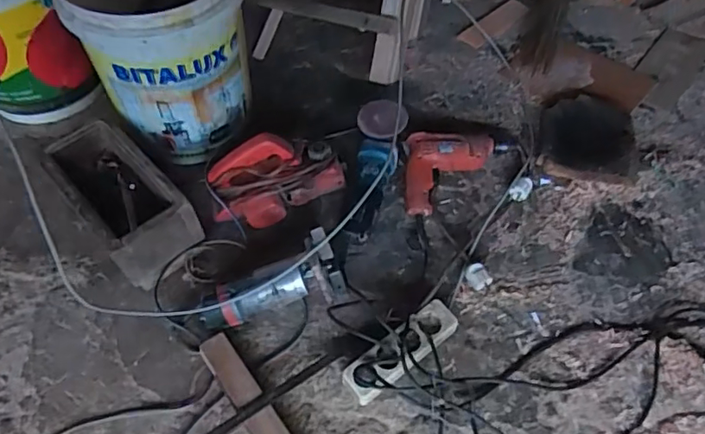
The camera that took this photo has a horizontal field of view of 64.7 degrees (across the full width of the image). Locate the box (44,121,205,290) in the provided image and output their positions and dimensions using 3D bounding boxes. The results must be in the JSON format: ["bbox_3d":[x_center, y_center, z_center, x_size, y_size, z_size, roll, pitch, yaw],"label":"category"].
[{"bbox_3d":[-0.402,-0.028,0.999,0.137,0.144,0.276,-35,61,-20],"label":"box"}]

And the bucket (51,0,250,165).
[{"bbox_3d":[-0.339,-0.327,1.051,0.287,0.342,0.305,-1,56,1],"label":"bucket"}]

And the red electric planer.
[{"bbox_3d":[-0.133,-0.069,1.019,0.239,0.145,0.104,-20,57,-11],"label":"red electric planer"}]

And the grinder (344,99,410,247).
[{"bbox_3d":[0.042,-0.083,1.030,0.086,0.144,0.261,7,56,7],"label":"grinder"}]

